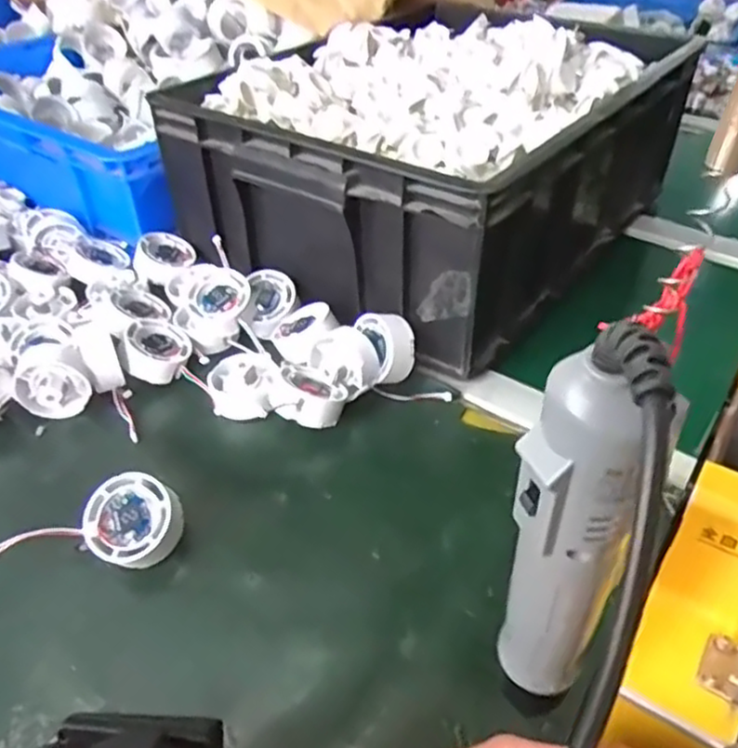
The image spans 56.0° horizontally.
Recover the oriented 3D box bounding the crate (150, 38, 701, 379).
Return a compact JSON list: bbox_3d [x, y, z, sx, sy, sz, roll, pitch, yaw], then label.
[{"bbox_3d":[0.068,-0.220,0.700,0.342,0.170,0.442,25,48,30],"label":"crate"}]

